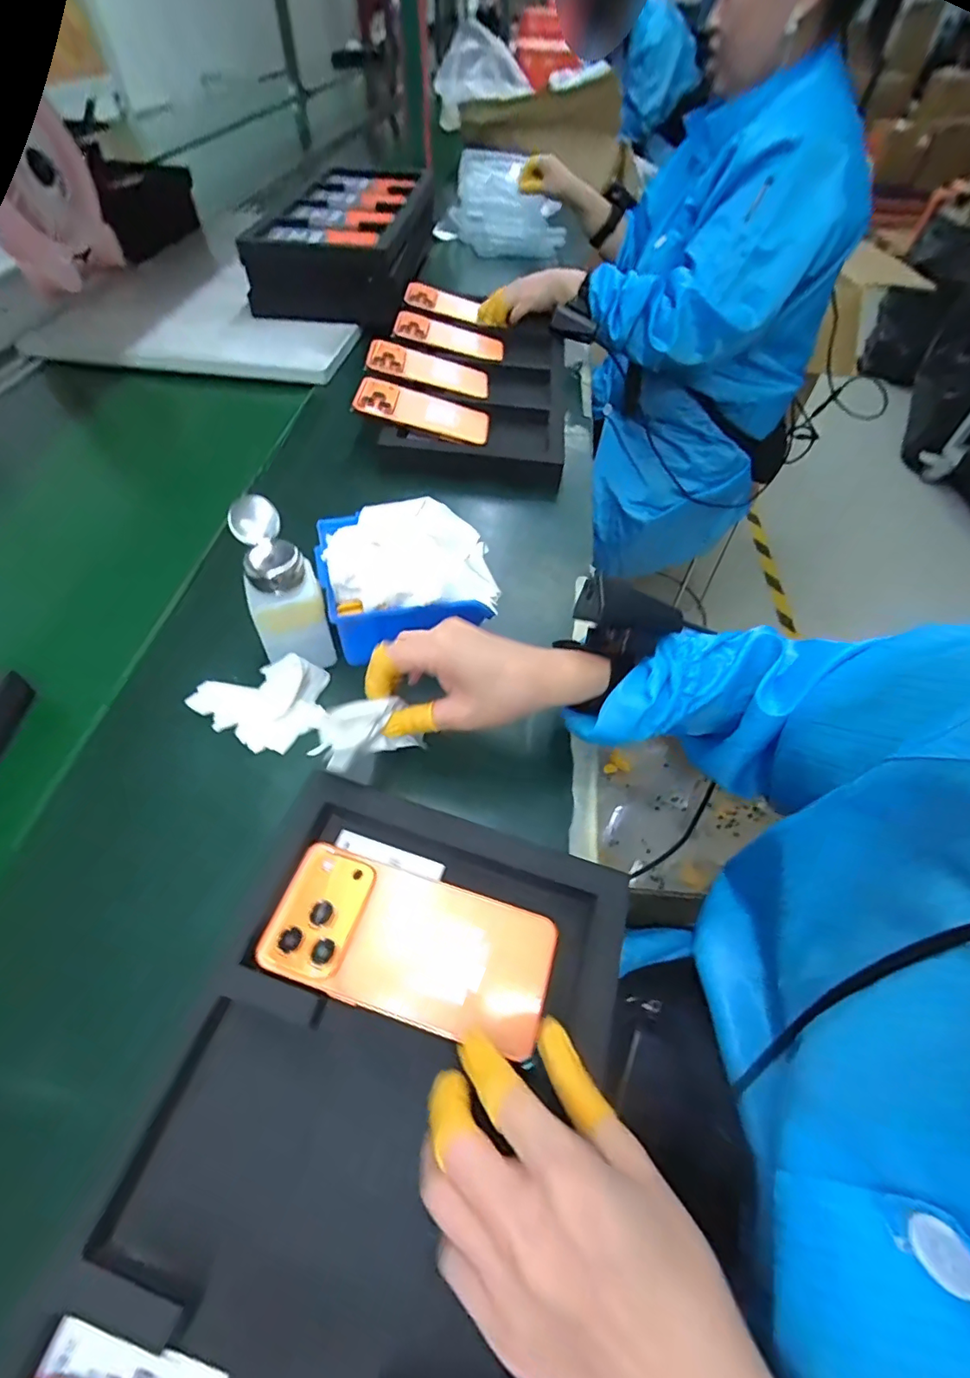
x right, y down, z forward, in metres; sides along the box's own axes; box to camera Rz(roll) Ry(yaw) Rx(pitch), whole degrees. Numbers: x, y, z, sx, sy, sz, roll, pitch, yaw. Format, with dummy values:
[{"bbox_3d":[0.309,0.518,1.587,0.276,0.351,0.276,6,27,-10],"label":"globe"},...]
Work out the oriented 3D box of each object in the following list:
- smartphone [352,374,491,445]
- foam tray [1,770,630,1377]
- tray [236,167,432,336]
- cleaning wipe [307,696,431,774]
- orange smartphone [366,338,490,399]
[{"bbox_3d":[-0.074,-0.343,0.642,0.162,0.009,0.075,14,60,-6],"label":"smartphone"},{"bbox_3d":[-0.078,0.270,0.212,0.212,0.025,0.470,14,55,8],"label":"foam tray"},{"bbox_3d":[-0.221,-0.746,0.876,0.224,0.107,0.424,6,54,3],"label":"tray"},{"bbox_3d":[-0.077,0.031,0.346,0.067,0.056,0.027,-35,62,-24],"label":"cleaning wipe"},{"bbox_3d":[-0.075,-0.426,0.699,0.161,0.017,0.071,11,53,-10],"label":"orange smartphone"}]

